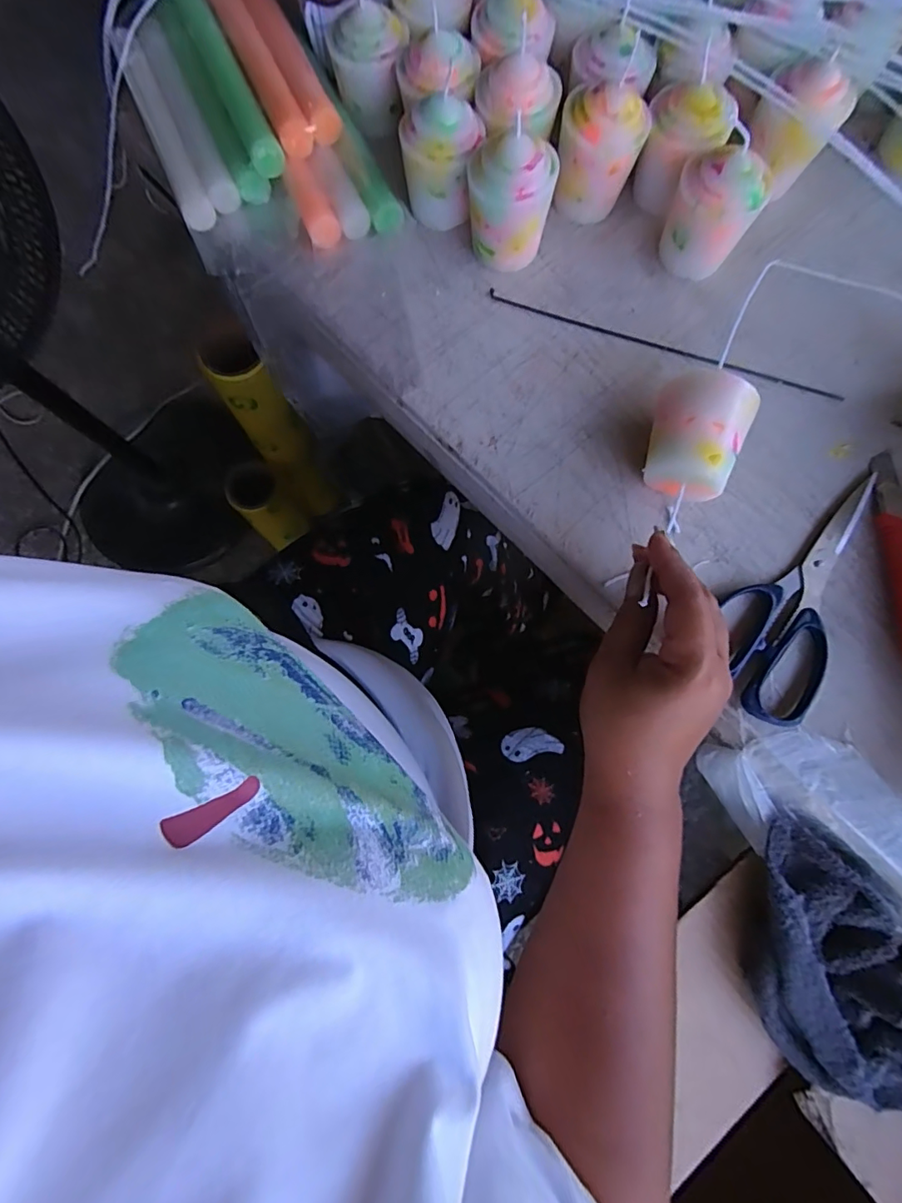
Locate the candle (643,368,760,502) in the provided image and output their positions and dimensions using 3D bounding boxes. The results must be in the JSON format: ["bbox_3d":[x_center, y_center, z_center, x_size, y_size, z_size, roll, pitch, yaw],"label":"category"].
[{"bbox_3d":[0.148,-0.099,0.316,0.053,0.056,0.061,23,78,5],"label":"candle"}]

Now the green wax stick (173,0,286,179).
[{"bbox_3d":[-0.163,-0.378,0.367,0.023,0.027,0.156,-26,79,-4],"label":"green wax stick"}]

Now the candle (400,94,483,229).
[{"bbox_3d":[-0.007,-0.304,0.354,0.054,0.068,0.045,5,77,1],"label":"candle"}]

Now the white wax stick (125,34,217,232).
[{"bbox_3d":[-0.215,-0.350,0.385,0.023,0.022,0.156,-24,79,-4],"label":"white wax stick"}]

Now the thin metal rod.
[{"bbox_3d":[0.149,-0.181,0.360,0.254,0.004,0.010,19,78,4],"label":"thin metal rod"}]

